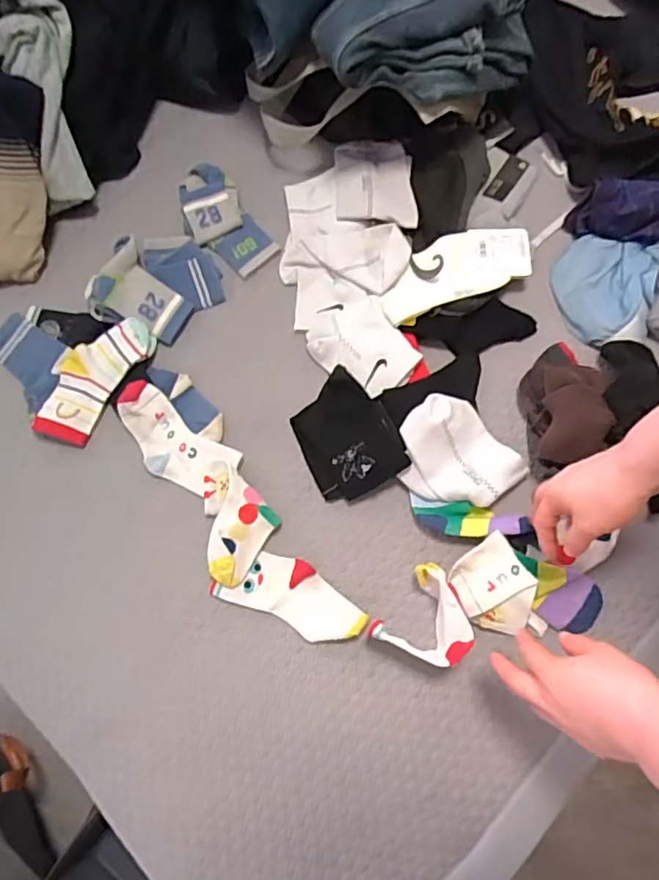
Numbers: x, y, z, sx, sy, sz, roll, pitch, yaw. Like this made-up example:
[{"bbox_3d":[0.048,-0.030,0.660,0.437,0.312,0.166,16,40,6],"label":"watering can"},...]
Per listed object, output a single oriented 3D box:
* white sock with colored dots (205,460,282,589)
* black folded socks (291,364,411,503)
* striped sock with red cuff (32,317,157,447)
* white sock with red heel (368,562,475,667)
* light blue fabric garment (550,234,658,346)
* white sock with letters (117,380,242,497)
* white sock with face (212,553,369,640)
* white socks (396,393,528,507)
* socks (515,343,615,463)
[{"bbox_3d":[-0.098,0.089,0.640,0.075,0.029,0.130,-7,75,-1],"label":"white sock with colored dots"},{"bbox_3d":[0.018,-0.003,0.664,0.105,0.025,0.132,-33,80,12],"label":"black folded socks"},{"bbox_3d":[-0.284,-0.077,0.694,0.083,0.023,0.168,31,78,9],"label":"striped sock with red cuff"},{"bbox_3d":[0.103,0.185,0.596,0.084,0.057,0.092,37,79,10],"label":"white sock with red heel"},{"bbox_3d":[0.333,-0.184,0.707,0.116,0.026,0.136,13,76,5],"label":"light blue fabric garment"},{"bbox_3d":[-0.183,0.003,0.668,0.151,0.029,0.074,36,79,10],"label":"white sock with letters"},{"bbox_3d":[-0.040,0.165,0.625,0.160,0.017,0.069,22,77,7],"label":"white sock with face"},{"bbox_3d":[0.137,0.018,0.650,0.111,0.039,0.130,-39,78,-9],"label":"white socks"},{"bbox_3d":[0.261,-0.045,0.644,0.093,0.072,0.142,14,75,6],"label":"socks"}]

